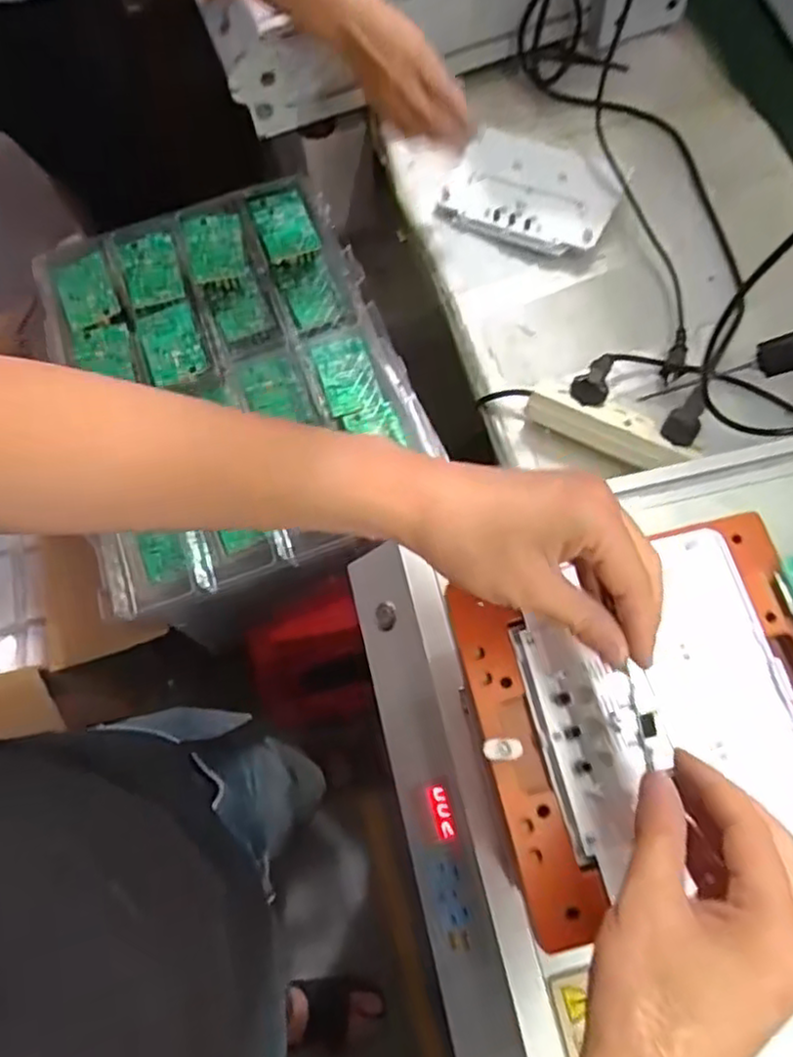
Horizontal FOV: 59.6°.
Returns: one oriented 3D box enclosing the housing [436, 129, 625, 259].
[{"bbox_3d":[0.148,-0.371,0.750,0.180,0.039,0.135,22,71,10],"label":"housing"}]

